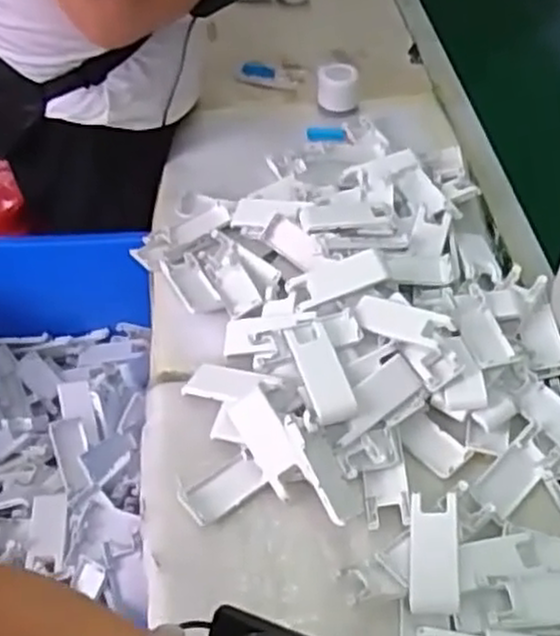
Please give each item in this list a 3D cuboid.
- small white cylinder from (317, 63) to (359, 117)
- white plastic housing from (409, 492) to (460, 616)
[{"bbox_3d":[0.082,-0.318,1.057,0.059,0.051,0.064,0,48,0],"label":"small white cylinder"},{"bbox_3d":[0.125,0.191,0.615,0.038,0.018,0.099,-5,50,15],"label":"white plastic housing"}]

